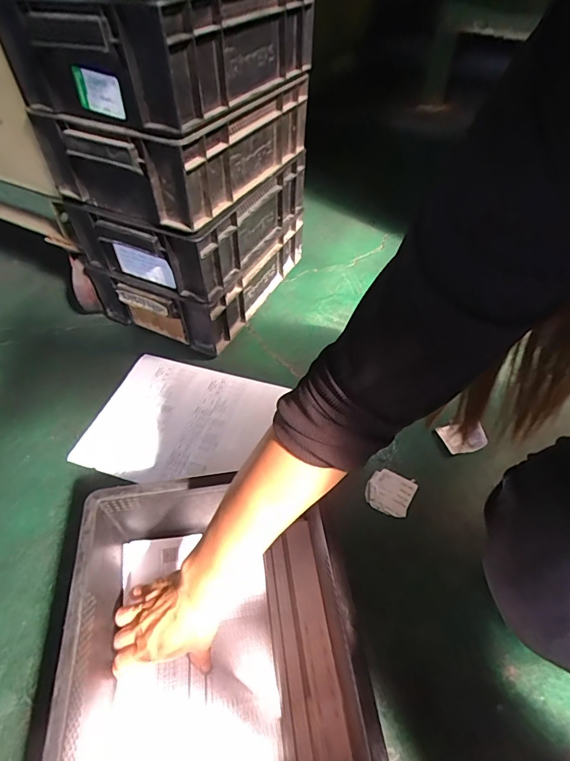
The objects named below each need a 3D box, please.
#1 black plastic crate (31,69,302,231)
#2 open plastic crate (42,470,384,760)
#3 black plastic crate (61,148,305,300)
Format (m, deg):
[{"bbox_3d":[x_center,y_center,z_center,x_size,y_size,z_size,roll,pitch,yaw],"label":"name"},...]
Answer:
[{"bbox_3d":[-0.149,-0.369,0.640,0.238,0.113,0.339,19,52,16],"label":"black plastic crate"},{"bbox_3d":[-0.063,0.263,0.391,0.250,0.122,0.333,-9,51,-6],"label":"open plastic crate"},{"bbox_3d":[-0.145,-0.288,0.735,0.247,0.138,0.349,23,53,19],"label":"black plastic crate"}]

